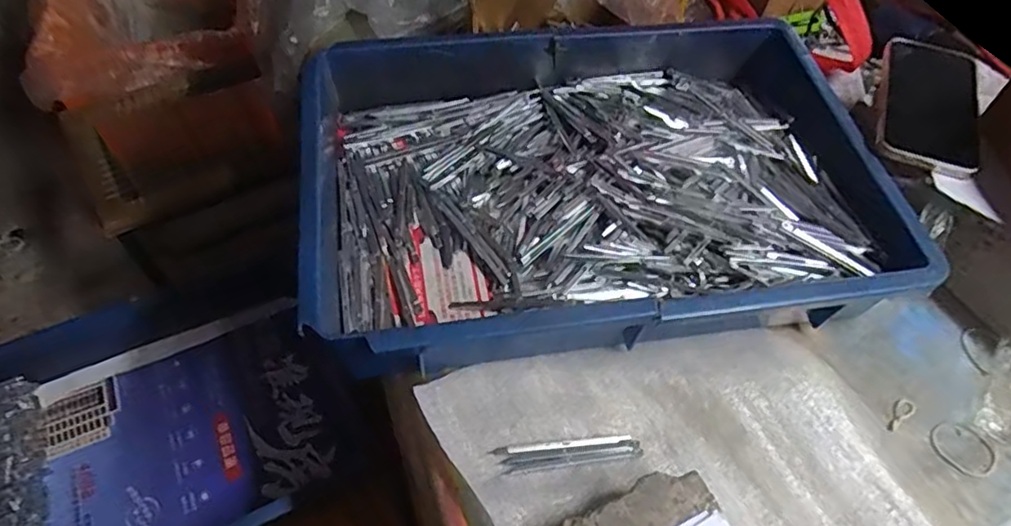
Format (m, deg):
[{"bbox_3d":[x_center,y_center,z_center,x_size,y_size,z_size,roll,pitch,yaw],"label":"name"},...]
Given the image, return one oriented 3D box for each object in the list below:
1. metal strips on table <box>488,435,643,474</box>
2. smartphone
[{"bbox_3d":[0.042,0.125,0.410,0.095,0.004,0.018,-5,55,-7],"label":"metal strips on table"},{"bbox_3d":[0.345,-0.134,0.506,0.071,0.009,0.152,17,60,12],"label":"smartphone"}]

